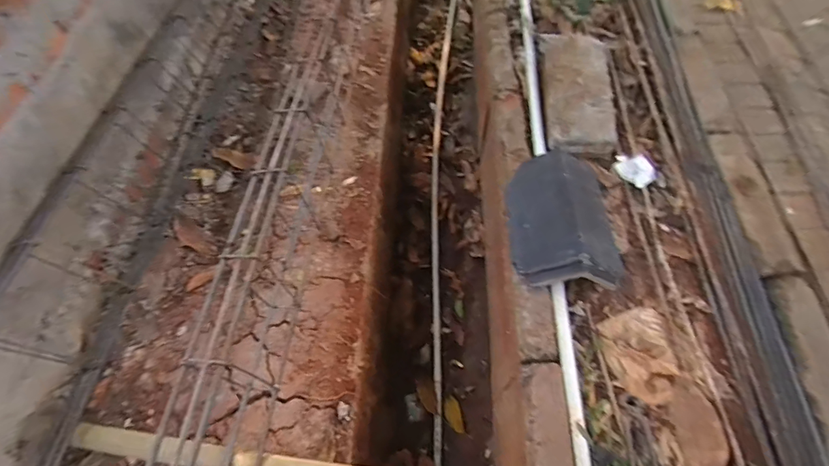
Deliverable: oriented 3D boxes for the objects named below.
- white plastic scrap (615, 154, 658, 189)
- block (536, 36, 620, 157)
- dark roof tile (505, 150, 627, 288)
[{"bbox_3d":[0.607,-0.171,1.174,0.112,0.026,0.098,-8,61,-1],"label":"white plastic scrap"},{"bbox_3d":[0.460,-0.417,1.207,0.186,0.085,0.417,2,61,4],"label":"block"},{"bbox_3d":[0.349,-0.043,0.997,0.265,0.130,0.342,-7,61,-1],"label":"dark roof tile"}]

